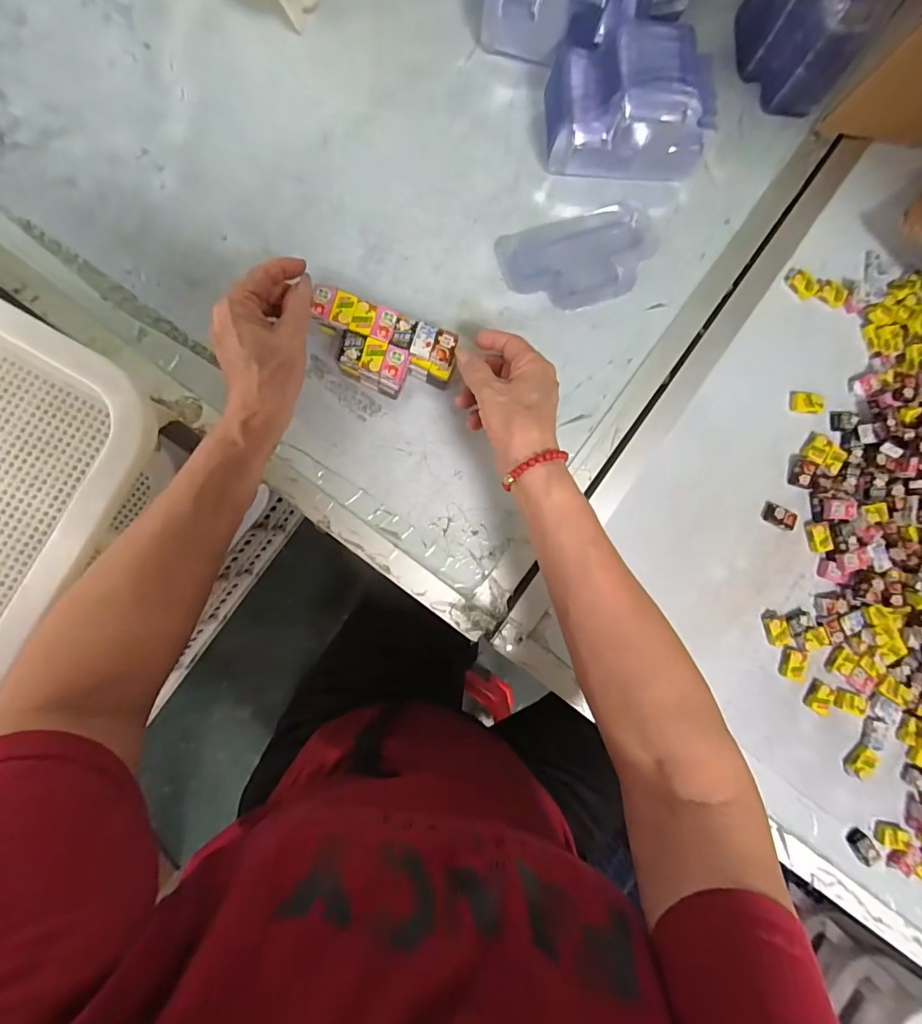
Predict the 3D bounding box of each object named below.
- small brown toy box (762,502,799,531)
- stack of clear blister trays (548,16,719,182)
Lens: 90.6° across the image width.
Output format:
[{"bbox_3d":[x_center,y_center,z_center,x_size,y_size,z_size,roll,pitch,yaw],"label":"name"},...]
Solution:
[{"bbox_3d":[0.291,0.004,0.417,0.030,0.007,0.020,24,85,-3],"label":"small brown toy box"},{"bbox_3d":[0.144,-0.346,0.390,0.132,0.069,0.090,0,86,-5],"label":"stack of clear blister trays"}]

